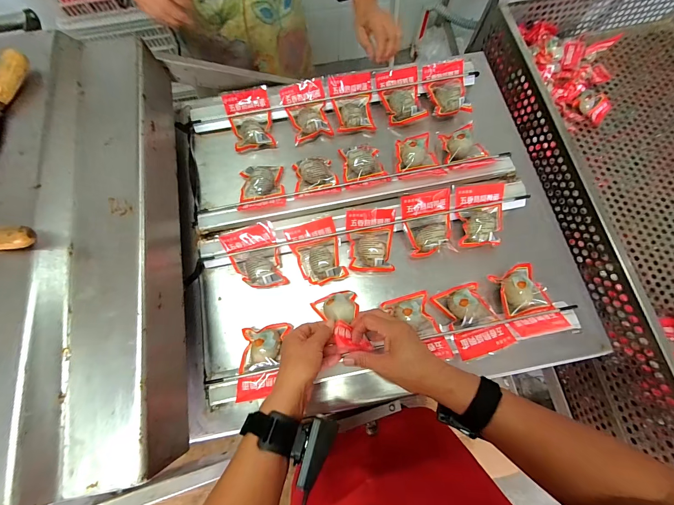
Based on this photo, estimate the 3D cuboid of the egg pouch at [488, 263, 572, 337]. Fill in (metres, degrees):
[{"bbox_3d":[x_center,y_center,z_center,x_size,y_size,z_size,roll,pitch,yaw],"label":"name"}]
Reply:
[{"bbox_3d":[0.316,0.077,0.482,0.088,0.034,0.109,-10,75,-2],"label":"egg pouch"}]

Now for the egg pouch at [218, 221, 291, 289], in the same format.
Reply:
[{"bbox_3d":[-0.141,0.012,0.508,0.086,0.043,0.106,-19,75,-5],"label":"egg pouch"}]

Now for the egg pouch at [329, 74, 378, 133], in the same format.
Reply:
[{"bbox_3d":[0.033,-0.306,0.596,0.086,0.043,0.108,-8,74,-2],"label":"egg pouch"}]

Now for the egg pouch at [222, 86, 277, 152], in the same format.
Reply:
[{"bbox_3d":[-0.177,-0.270,0.589,0.087,0.052,0.112,-10,74,-2],"label":"egg pouch"}]

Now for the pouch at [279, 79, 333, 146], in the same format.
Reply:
[{"bbox_3d":[-0.061,-0.290,0.592,0.084,0.037,0.111,-13,75,-3],"label":"pouch"}]

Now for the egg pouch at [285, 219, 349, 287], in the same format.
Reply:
[{"bbox_3d":[-0.035,0.002,0.516,0.084,0.033,0.105,-16,75,-4],"label":"egg pouch"}]

